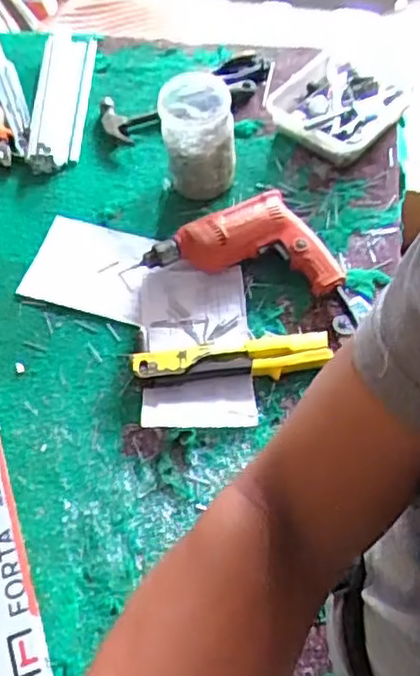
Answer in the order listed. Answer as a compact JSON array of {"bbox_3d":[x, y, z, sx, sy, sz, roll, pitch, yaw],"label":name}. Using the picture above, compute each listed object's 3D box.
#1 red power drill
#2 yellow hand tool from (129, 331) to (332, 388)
[{"bbox_3d":[0.049,-0.139,0.924,0.262,0.056,0.141,6,60,6],"label":"red power drill"},{"bbox_3d":[0.028,0.026,0.852,0.242,0.027,0.055,-7,59,-1],"label":"yellow hand tool"}]

